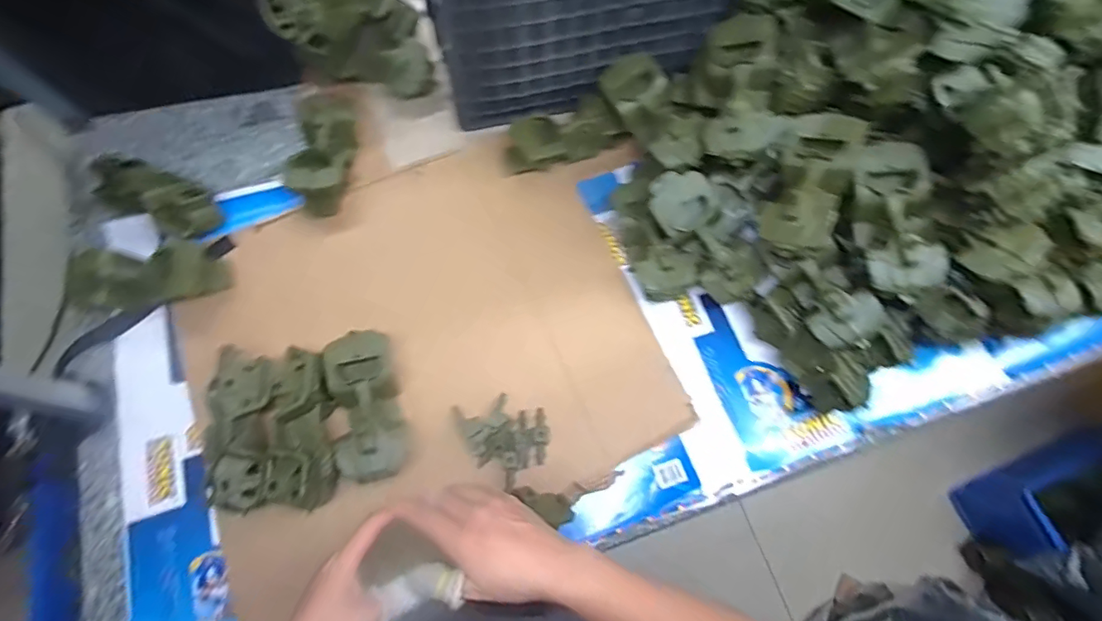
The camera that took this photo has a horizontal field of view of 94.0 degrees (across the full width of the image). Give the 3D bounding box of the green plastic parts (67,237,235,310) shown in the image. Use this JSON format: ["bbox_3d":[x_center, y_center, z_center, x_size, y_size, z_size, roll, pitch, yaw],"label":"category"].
[{"bbox_3d":[-0.535,-0.046,0.687,0.186,0.057,0.076,-8,70,-5],"label":"green plastic parts"}]

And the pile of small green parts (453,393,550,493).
[{"bbox_3d":[-0.054,0.154,0.640,0.099,0.029,0.110,-27,73,-11],"label":"pile of small green parts"}]

